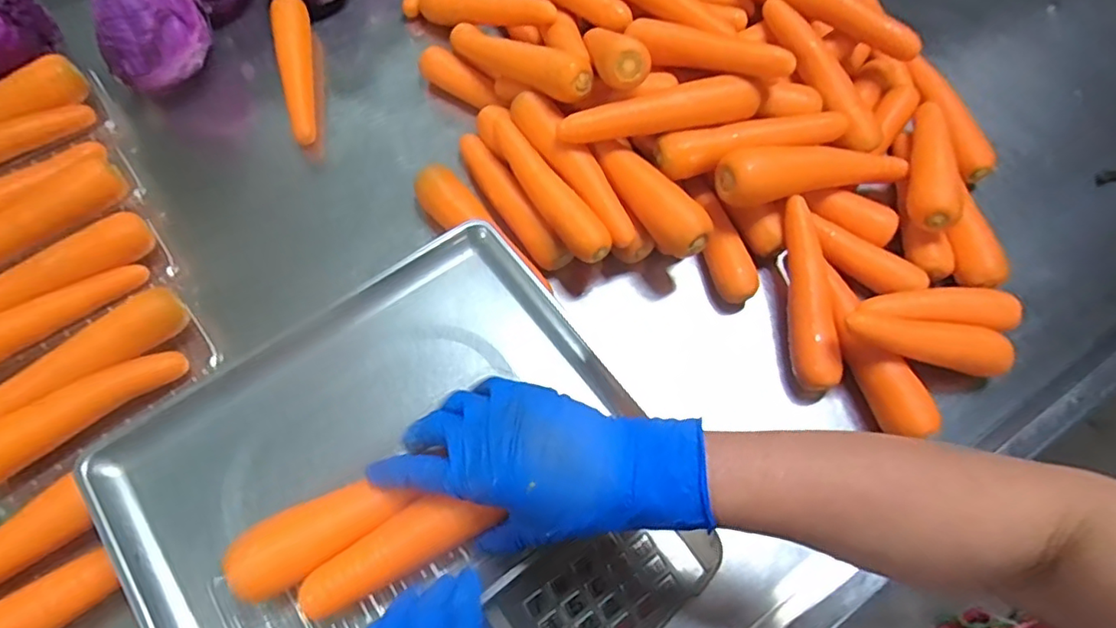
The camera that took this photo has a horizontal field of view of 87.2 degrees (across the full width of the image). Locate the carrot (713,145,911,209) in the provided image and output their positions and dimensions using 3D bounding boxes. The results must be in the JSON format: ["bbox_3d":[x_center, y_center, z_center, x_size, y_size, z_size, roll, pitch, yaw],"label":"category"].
[{"bbox_3d":[0.254,-0.142,0.590,0.222,0.047,0.041,-10,65,-25],"label":"carrot"}]

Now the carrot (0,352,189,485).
[{"bbox_3d":[-0.410,0.084,0.490,0.175,0.040,0.033,-35,71,-17],"label":"carrot"}]

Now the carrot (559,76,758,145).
[{"bbox_3d":[0.102,-0.194,0.582,0.204,0.044,0.046,-14,67,-9],"label":"carrot"}]

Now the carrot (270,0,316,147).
[{"bbox_3d":[-0.311,-0.293,0.706,0.042,0.031,0.224,-14,67,-9],"label":"carrot"}]

